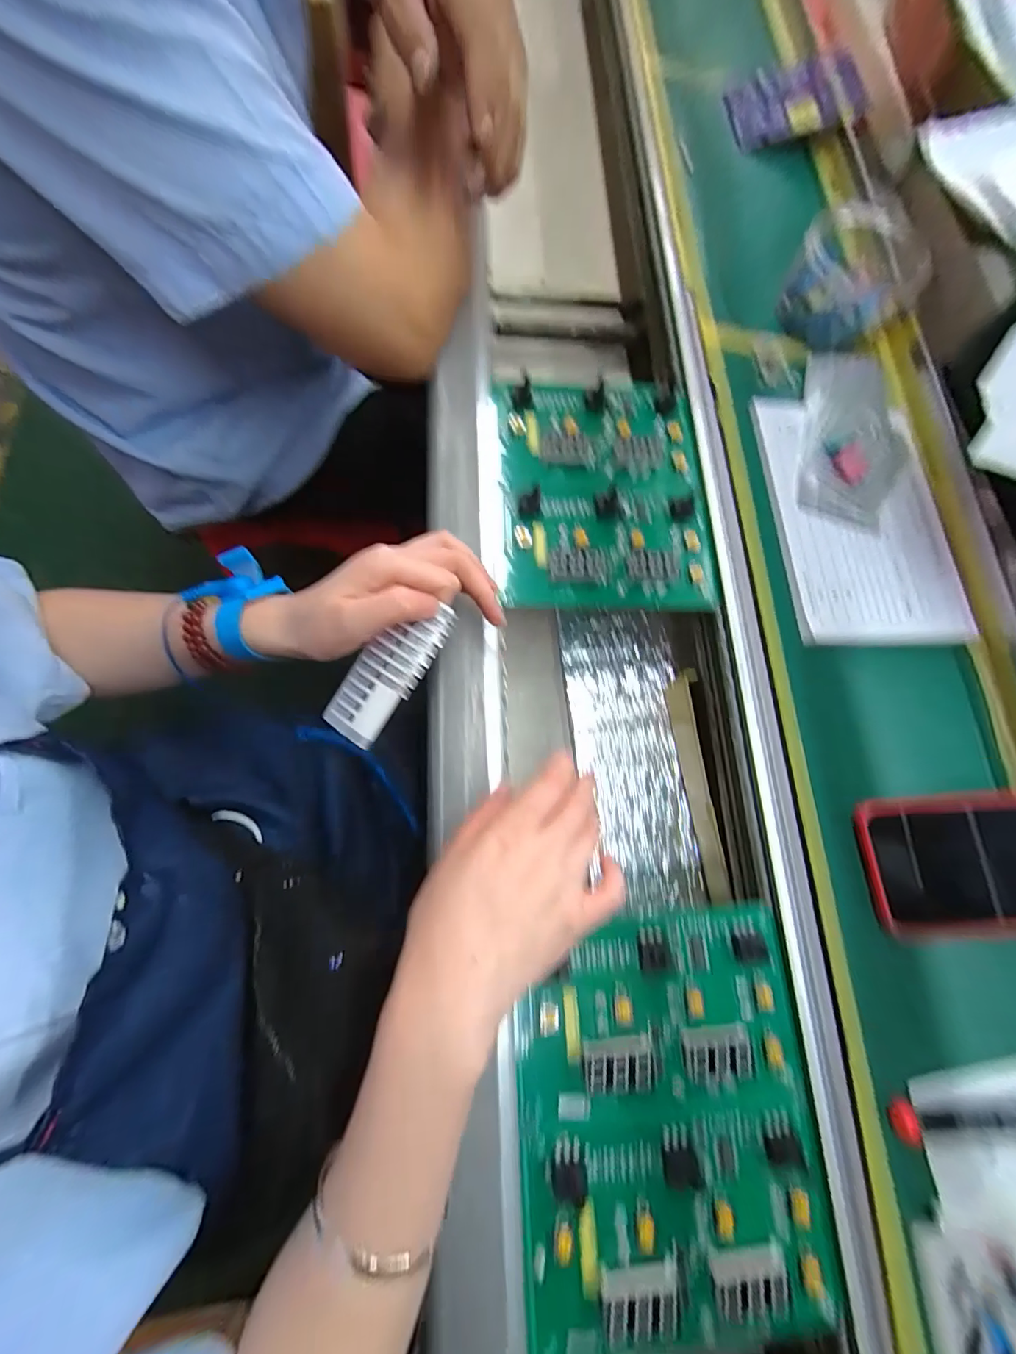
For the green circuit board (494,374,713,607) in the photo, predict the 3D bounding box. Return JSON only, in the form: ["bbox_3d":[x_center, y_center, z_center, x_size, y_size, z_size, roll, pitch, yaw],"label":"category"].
[{"bbox_3d":[0.073,-0.145,0.376,0.159,0.013,0.192,-1,74,-6],"label":"green circuit board"}]

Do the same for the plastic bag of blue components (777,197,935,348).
[{"bbox_3d":[0.281,-0.342,0.414,0.086,0.062,0.090,-12,76,-9],"label":"plastic bag of blue components"}]

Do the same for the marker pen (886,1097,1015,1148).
[{"bbox_3d":[0.286,0.250,0.275,0.145,0.017,0.018,4,74,-4],"label":"marker pen"}]

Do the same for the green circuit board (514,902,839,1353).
[{"bbox_3d":[0.089,0.242,0.273,0.165,0.022,0.194,-2,74,-6],"label":"green circuit board"}]

